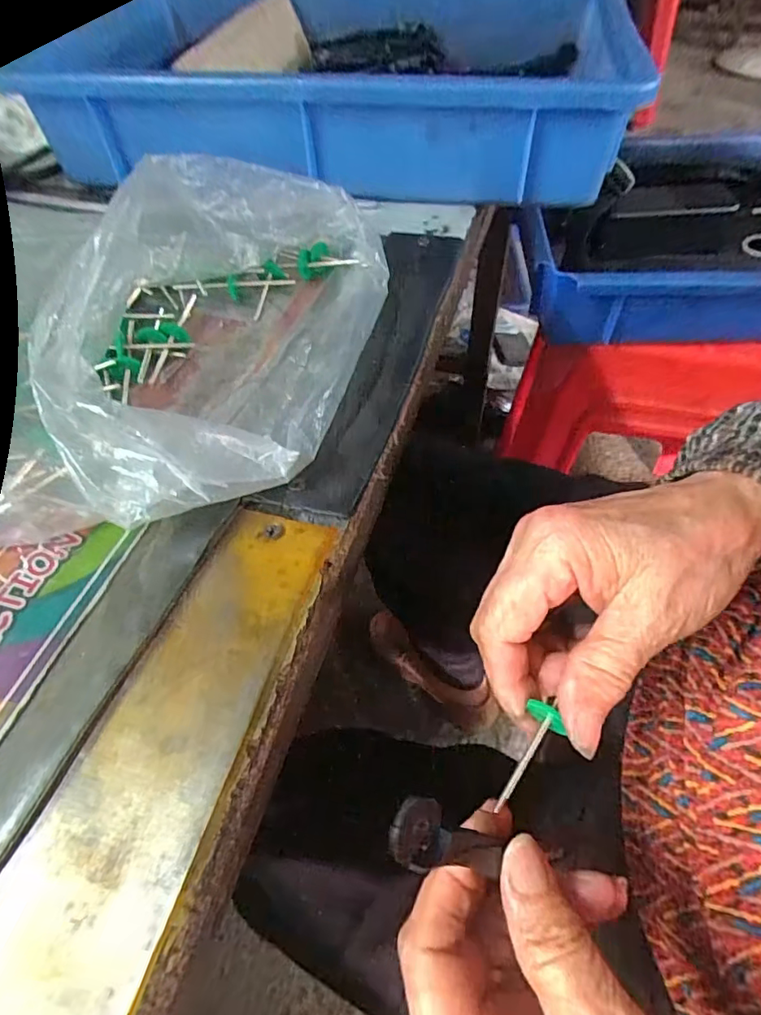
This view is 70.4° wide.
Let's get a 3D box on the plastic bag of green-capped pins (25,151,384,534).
[{"bbox_3d":[-0.080,-0.096,0.261,0.138,0.063,0.229,11,55,11],"label":"plastic bag of green-capped pins"}]

